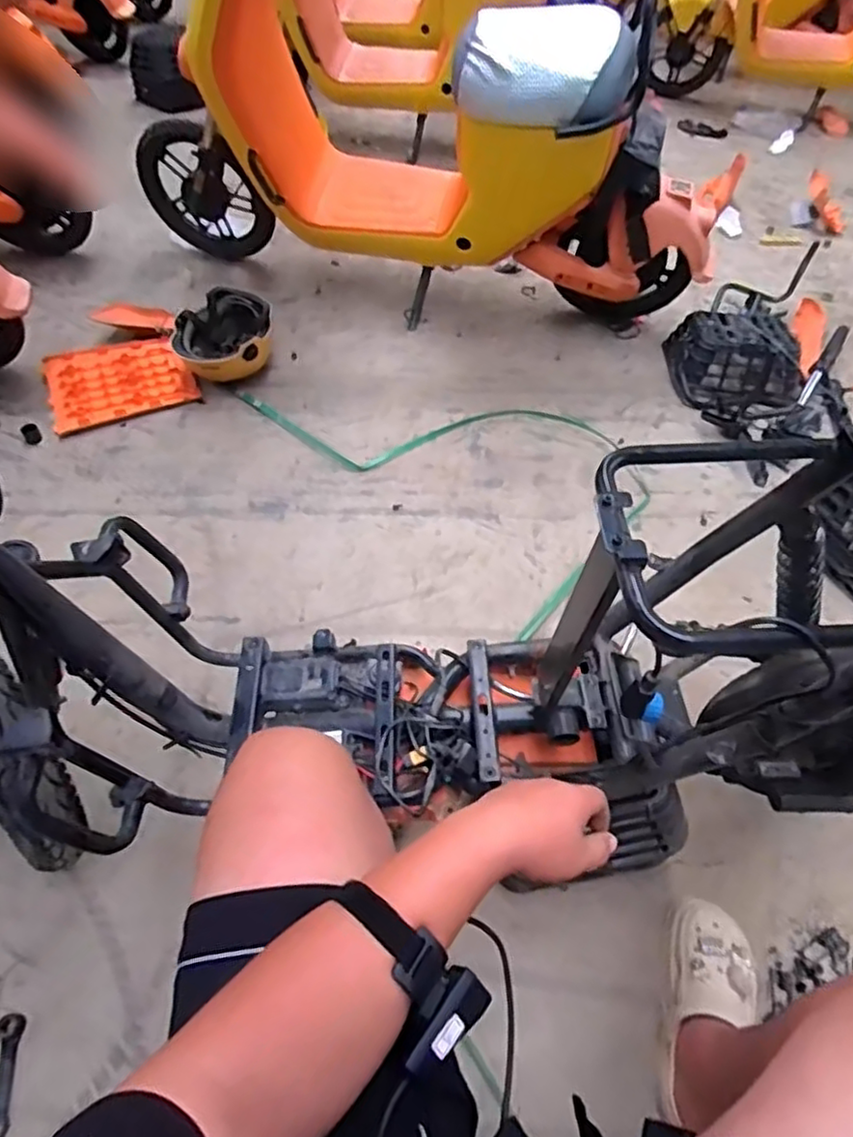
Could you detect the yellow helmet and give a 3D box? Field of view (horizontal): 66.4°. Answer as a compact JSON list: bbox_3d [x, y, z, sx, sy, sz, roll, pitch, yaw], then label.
[{"bbox_3d":[-0.487,-0.554,1.598,0.216,0.156,0.208,1,53,-2],"label":"yellow helmet"}]

